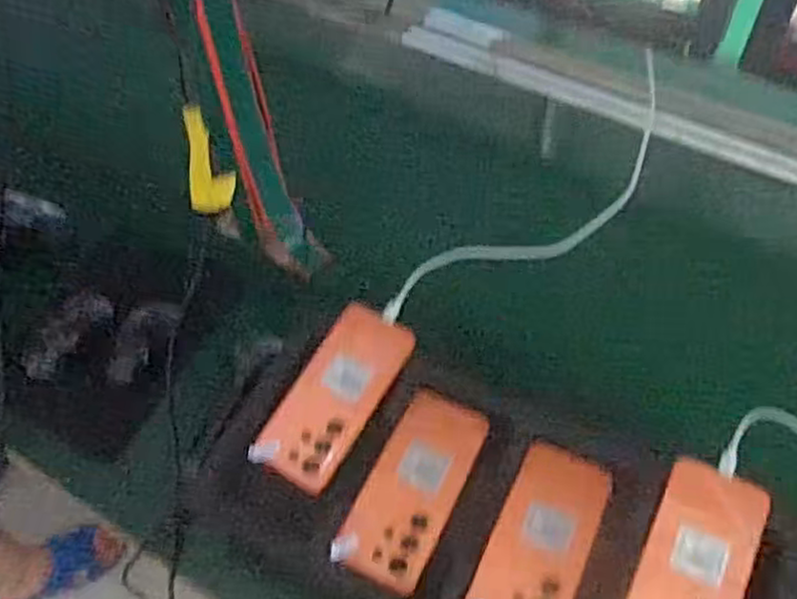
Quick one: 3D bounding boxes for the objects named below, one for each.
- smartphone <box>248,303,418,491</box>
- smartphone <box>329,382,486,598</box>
[{"bbox_3d":[-0.059,0.087,0.668,0.081,0.010,0.176,27,72,17],"label":"smartphone"},{"bbox_3d":[0.015,0.161,0.631,0.074,0.010,0.176,21,58,16],"label":"smartphone"}]

